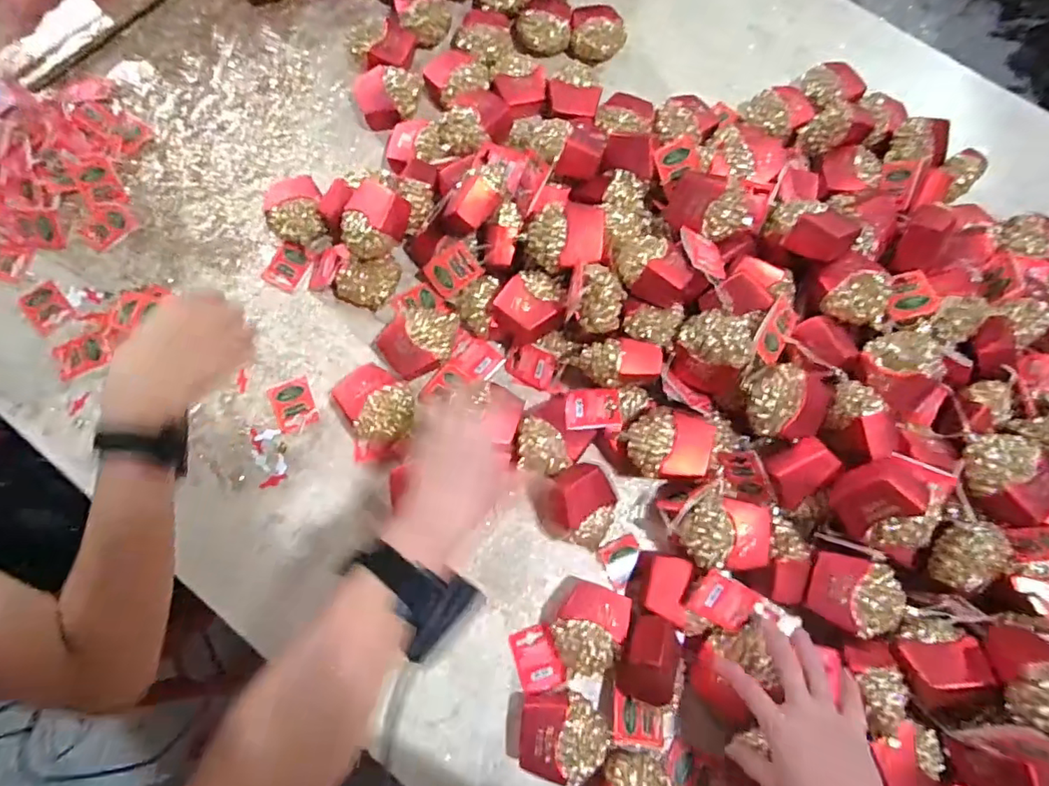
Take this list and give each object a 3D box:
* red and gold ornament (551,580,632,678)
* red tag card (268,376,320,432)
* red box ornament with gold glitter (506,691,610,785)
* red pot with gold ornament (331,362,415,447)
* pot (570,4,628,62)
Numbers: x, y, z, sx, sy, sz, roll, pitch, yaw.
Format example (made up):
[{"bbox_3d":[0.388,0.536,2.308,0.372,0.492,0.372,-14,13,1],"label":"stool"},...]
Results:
[{"bbox_3d":[0.065,0.237,0.559,0.065,0.043,0.081,25,75,6],"label":"red and gold ornament"},{"bbox_3d":[-0.262,0.014,0.629,0.044,0.007,0.057,-22,76,-8],"label":"red tag card"},{"bbox_3d":[0.032,0.326,0.532,0.094,0.041,0.074,8,74,1],"label":"red box ornament with gold glitter"},{"bbox_3d":[-0.160,0.015,0.608,0.069,0.044,0.087,-36,78,-11],"label":"red pot with gold ornament"},{"bbox_3d":[0.104,-0.503,0.780,0.076,0.053,0.079,5,74,0],"label":"pot"}]

